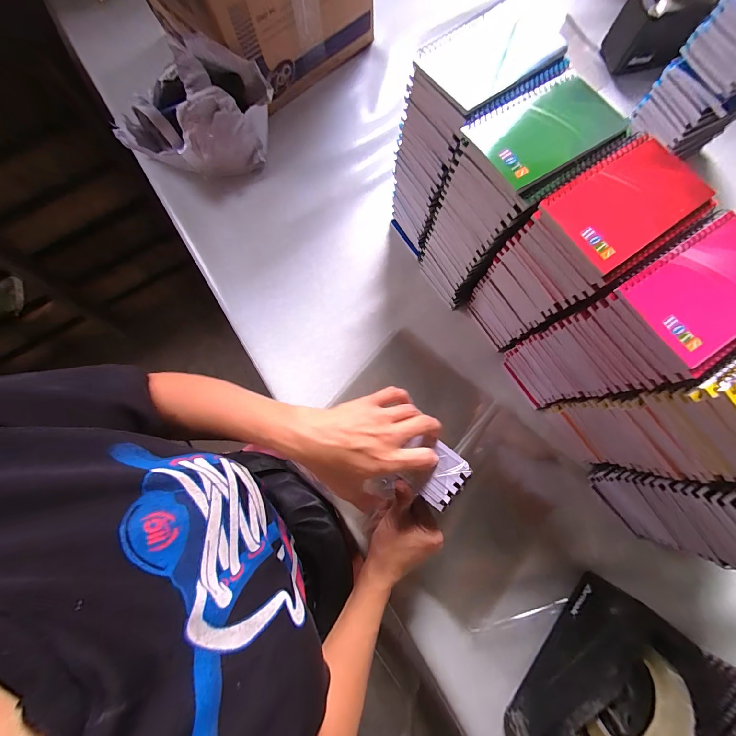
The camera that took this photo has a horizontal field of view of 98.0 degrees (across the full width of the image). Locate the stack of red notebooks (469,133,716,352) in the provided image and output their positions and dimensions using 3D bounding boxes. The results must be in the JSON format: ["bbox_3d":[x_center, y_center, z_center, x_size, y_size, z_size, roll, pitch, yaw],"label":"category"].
[{"bbox_3d":[0.226,-0.118,0.386,0.134,0.229,0.093,-34,79,-5],"label":"stack of red notebooks"}]

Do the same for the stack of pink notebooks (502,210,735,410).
[{"bbox_3d":[0.278,-0.037,0.364,0.132,0.223,0.095,-31,78,-5],"label":"stack of pink notebooks"}]

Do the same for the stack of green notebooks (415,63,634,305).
[{"bbox_3d":[0.162,-0.191,0.398,0.142,0.237,0.098,-33,78,-5],"label":"stack of green notebooks"}]

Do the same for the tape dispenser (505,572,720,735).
[{"bbox_3d":[0.251,0.348,0.340,0.075,0.126,0.195,35,81,9],"label":"tape dispenser"}]

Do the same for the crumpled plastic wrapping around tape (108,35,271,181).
[{"bbox_3d":[-0.273,-0.399,0.517,0.242,0.126,0.121,-14,77,-1],"label":"crumpled plastic wrapping around tape"}]

